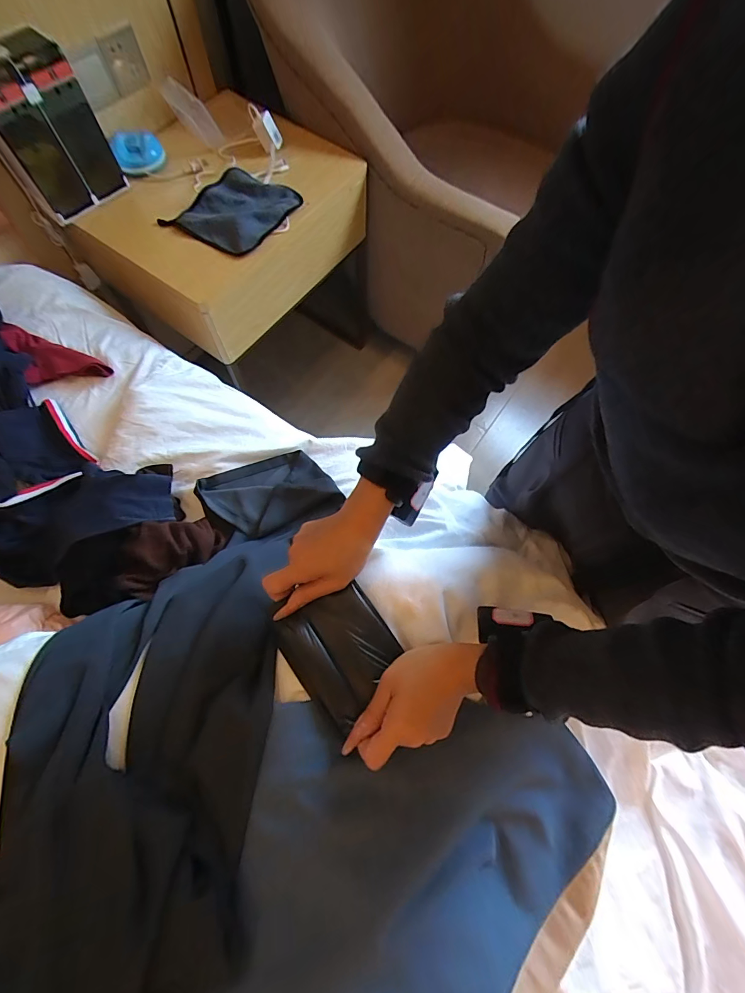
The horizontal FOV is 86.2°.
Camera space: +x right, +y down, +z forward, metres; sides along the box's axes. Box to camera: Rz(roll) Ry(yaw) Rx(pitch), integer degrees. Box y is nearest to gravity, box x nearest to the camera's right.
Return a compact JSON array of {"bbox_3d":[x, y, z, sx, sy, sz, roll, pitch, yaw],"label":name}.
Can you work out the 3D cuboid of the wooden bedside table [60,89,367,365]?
[{"bbox_3d":[-0.323,-0.638,0.924,0.425,0.178,0.534,35,71,10],"label":"wooden bedside table"}]

